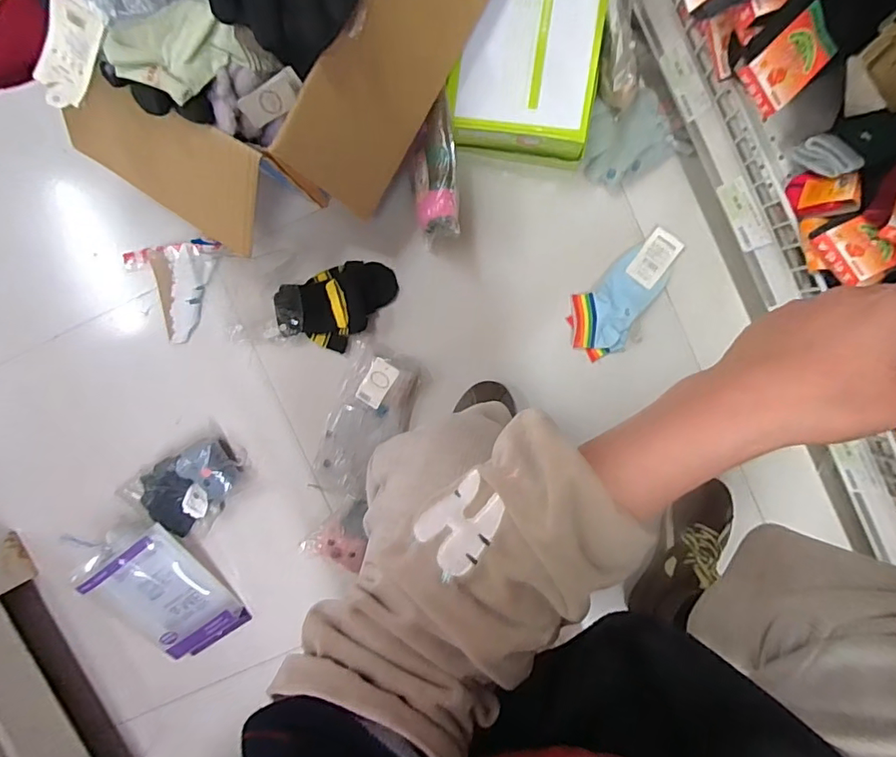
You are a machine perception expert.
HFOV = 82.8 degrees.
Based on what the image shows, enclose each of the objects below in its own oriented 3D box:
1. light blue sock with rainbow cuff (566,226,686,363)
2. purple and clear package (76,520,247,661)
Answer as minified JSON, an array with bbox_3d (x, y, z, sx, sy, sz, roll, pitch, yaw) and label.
[{"bbox_3d":[0.255,-0.129,0.742,0.094,0.009,0.205,34,94,-1],"label":"light blue sock with rainbow cuff"},{"bbox_3d":[-0.426,0.325,0.764,0.138,0.046,0.223,-40,108,1],"label":"purple and clear package"}]

